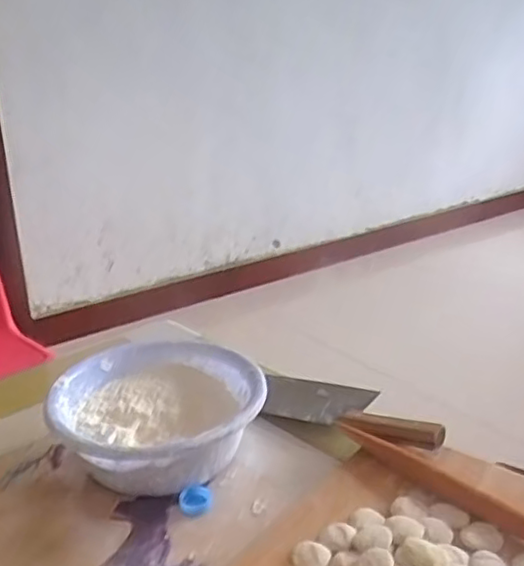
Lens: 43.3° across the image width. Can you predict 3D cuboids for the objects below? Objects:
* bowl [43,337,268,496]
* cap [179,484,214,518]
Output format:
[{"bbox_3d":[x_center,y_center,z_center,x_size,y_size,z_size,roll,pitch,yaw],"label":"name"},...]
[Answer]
[{"bbox_3d":[-0.115,0.161,0.740,0.197,0.103,0.210,-1,20,0],"label":"bowl"},{"bbox_3d":[-0.069,0.224,0.685,0.034,0.021,0.035,-2,18,0],"label":"cap"}]

